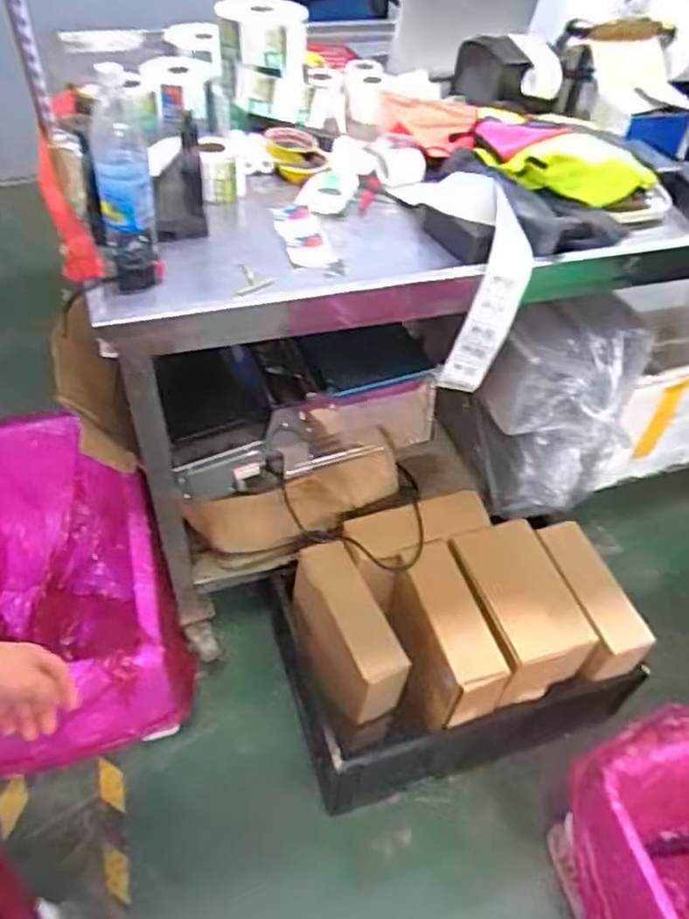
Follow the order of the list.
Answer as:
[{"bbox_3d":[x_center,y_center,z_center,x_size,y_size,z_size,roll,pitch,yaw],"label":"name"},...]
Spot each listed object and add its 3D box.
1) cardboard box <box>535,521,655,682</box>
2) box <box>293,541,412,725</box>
[{"bbox_3d":[0.435,0.249,1.246,0.104,0.105,0.268,-10,50,-14],"label":"cardboard box"},{"bbox_3d":[0.003,0.297,1.190,0.096,0.190,0.257,-19,52,-21],"label":"box"}]

